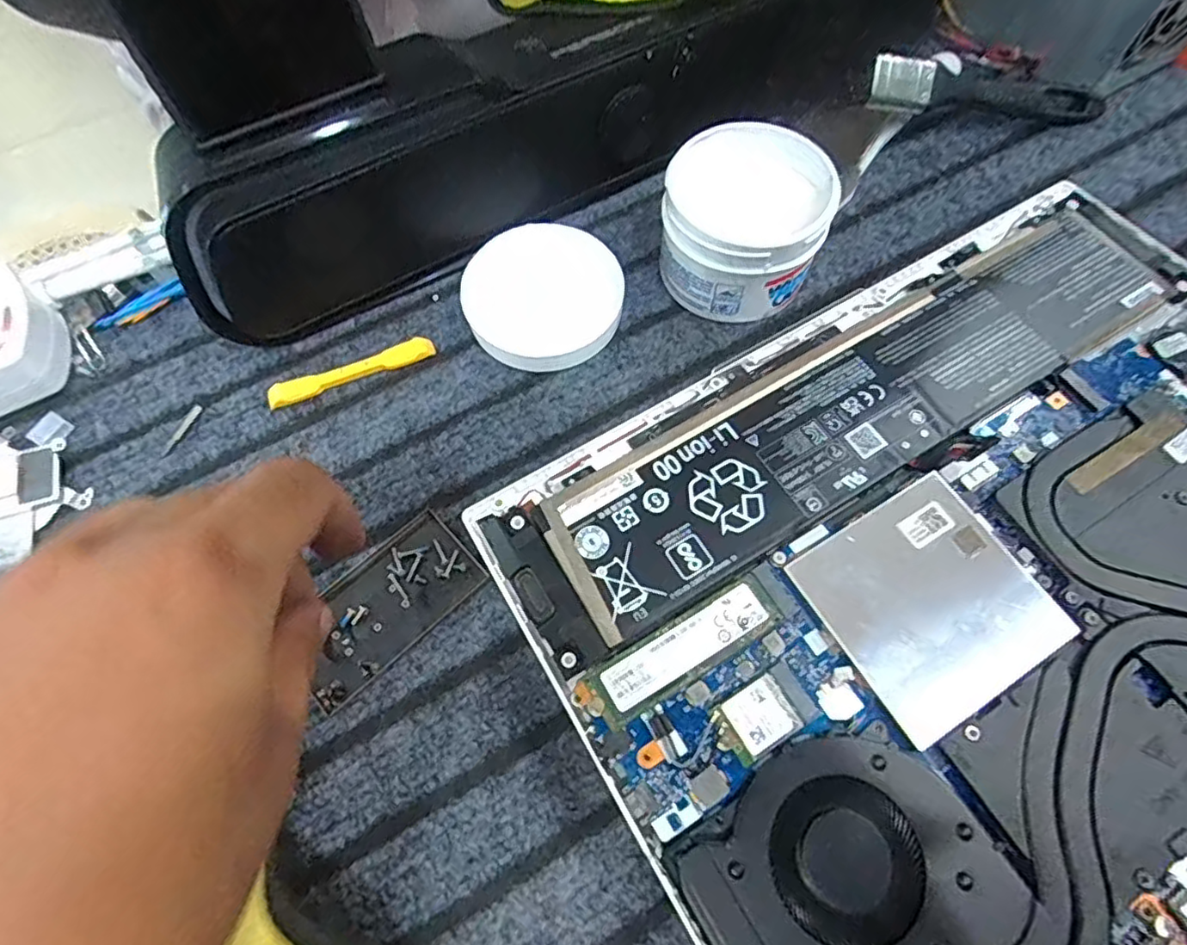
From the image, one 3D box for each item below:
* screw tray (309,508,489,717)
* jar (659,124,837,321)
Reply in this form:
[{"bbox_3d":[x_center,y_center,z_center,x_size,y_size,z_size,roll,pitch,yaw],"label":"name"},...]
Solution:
[{"bbox_3d":[-0.087,0.054,0.258,0.077,0.008,0.042,-41,72,-16],"label":"screw tray"},{"bbox_3d":[0.071,-0.117,0.294,0.072,0.052,0.068,0,66,1],"label":"jar"}]

